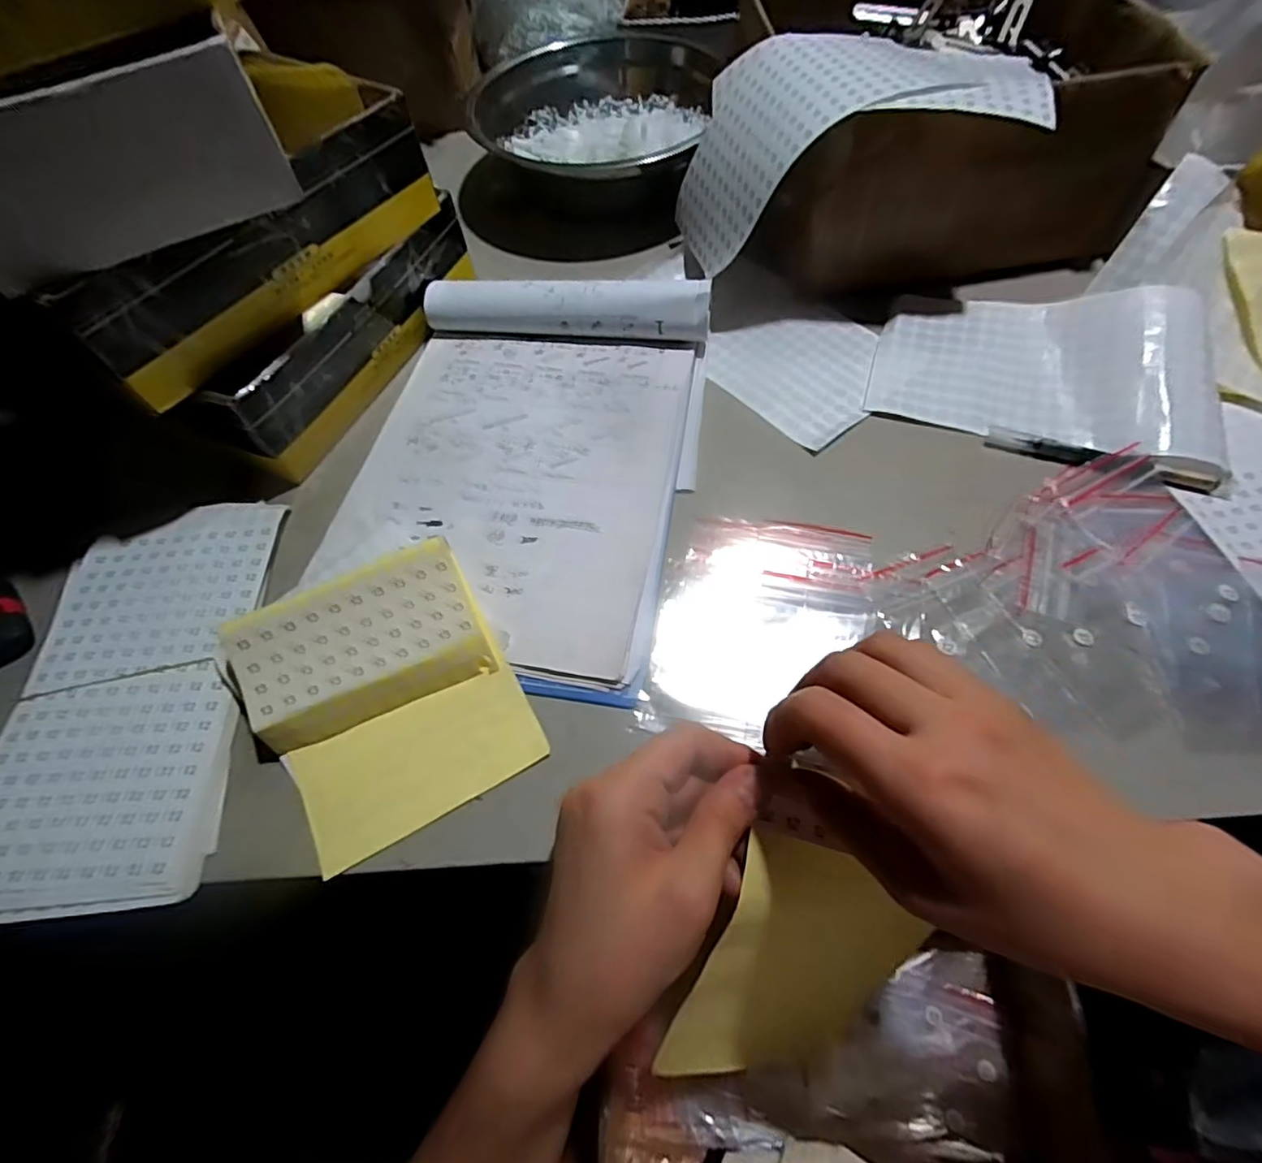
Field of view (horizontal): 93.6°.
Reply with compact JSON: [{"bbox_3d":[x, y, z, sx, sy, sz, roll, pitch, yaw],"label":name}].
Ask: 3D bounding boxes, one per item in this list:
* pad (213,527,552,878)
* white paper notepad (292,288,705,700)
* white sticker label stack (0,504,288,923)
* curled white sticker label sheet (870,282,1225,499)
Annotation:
[{"bbox_3d":[-0.129,0.061,0.317,0.122,0.018,0.135,-27,83,-11],"label":"pad"},{"bbox_3d":[-0.077,-0.087,0.396,0.223,0.035,0.304,8,63,8],"label":"white paper notepad"},{"bbox_3d":[-0.288,0.057,0.344,0.130,0.013,0.238,-5,62,1],"label":"white sticker label stack"},{"bbox_3d":[0.294,-0.155,0.411,0.223,0.038,0.137,19,65,14],"label":"curled white sticker label sheet"}]

